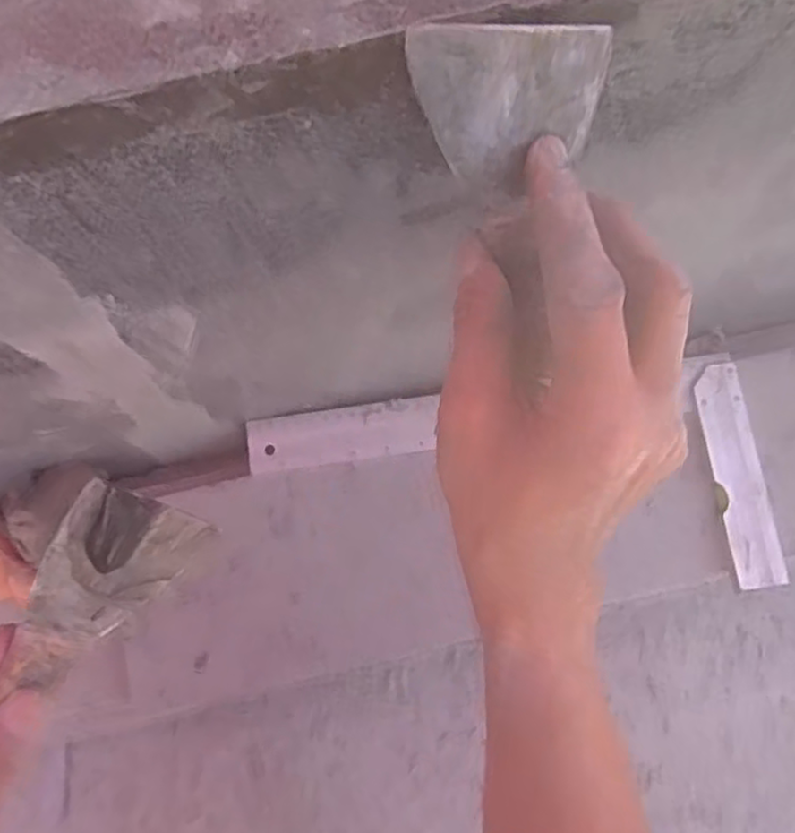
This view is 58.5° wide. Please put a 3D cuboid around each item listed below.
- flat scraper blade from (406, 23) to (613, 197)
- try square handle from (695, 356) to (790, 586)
[{"bbox_3d":[0.032,-0.093,0.219,0.061,0.053,0.004,-7,57,-12],"label":"flat scraper blade"},{"bbox_3d":[0.236,0.039,0.491,0.036,0.005,0.152,-8,78,-2],"label":"try square handle"}]

